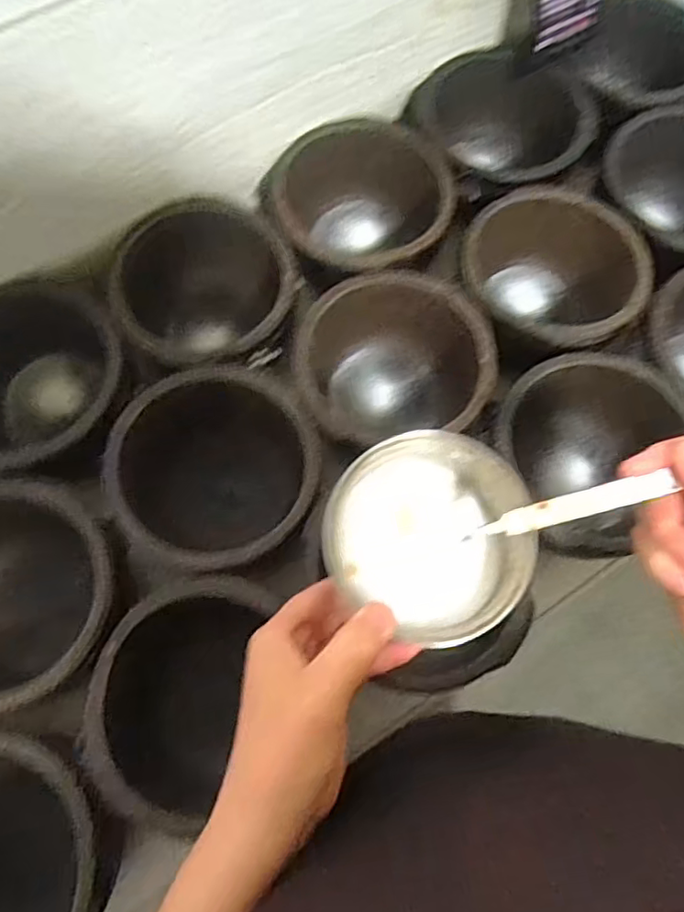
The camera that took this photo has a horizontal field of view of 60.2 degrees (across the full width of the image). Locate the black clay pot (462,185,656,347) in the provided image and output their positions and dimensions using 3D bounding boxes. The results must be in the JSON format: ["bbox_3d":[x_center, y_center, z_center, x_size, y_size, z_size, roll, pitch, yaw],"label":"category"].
[{"bbox_3d":[0.170,-0.138,0.500,0.139,0.099,0.139,0,72,-1],"label":"black clay pot"}]

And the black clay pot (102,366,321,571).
[{"bbox_3d":[-0.093,0.016,0.447,0.140,0.091,0.140,0,72,-1],"label":"black clay pot"}]

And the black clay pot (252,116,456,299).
[{"bbox_3d":[0.015,-0.208,0.514,0.147,0.080,0.137,0,72,-1],"label":"black clay pot"}]

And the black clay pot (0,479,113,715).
[{"bbox_3d":[-0.226,0.099,0.417,0.147,0.087,0.137,0,72,-1],"label":"black clay pot"}]

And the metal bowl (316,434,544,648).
[{"bbox_3d":[0.042,0.040,0.318,0.101,0.050,0.117,-20,73,-7],"label":"metal bowl"}]

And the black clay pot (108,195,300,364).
[{"bbox_3d":[-0.104,-0.135,0.488,0.135,0.093,0.138,0,72,-1],"label":"black clay pot"}]

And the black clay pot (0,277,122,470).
[{"bbox_3d":[-0.237,-0.049,0.468,0.148,0.088,0.142,0,72,-1],"label":"black clay pot"}]

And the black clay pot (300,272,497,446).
[{"bbox_3d":[0.039,-0.068,0.469,0.143,0.086,0.130,0,72,-1],"label":"black clay pot"}]

